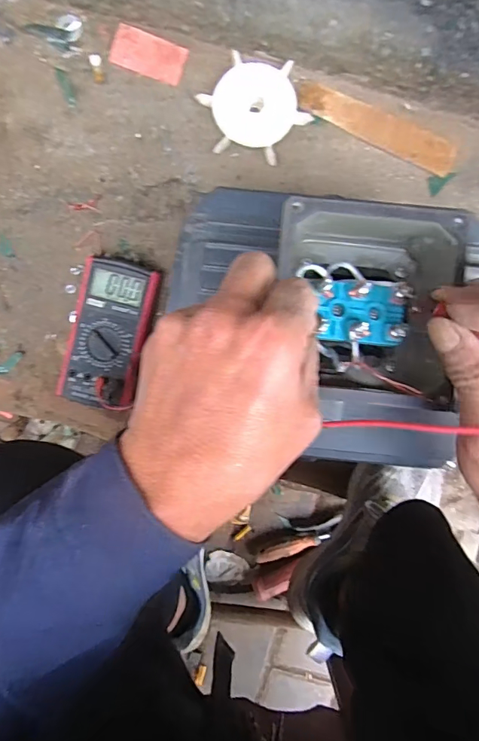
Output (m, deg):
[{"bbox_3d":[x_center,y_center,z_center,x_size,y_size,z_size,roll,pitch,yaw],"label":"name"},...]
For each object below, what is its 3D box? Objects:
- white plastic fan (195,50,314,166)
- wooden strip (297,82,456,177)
[{"bbox_3d":[0.017,-0.323,0.536,0.117,0.023,0.129,-19,91,0],"label":"white plastic fan"},{"bbox_3d":[0.174,-0.309,0.555,0.214,0.004,0.043,21,92,-2],"label":"wooden strip"}]

